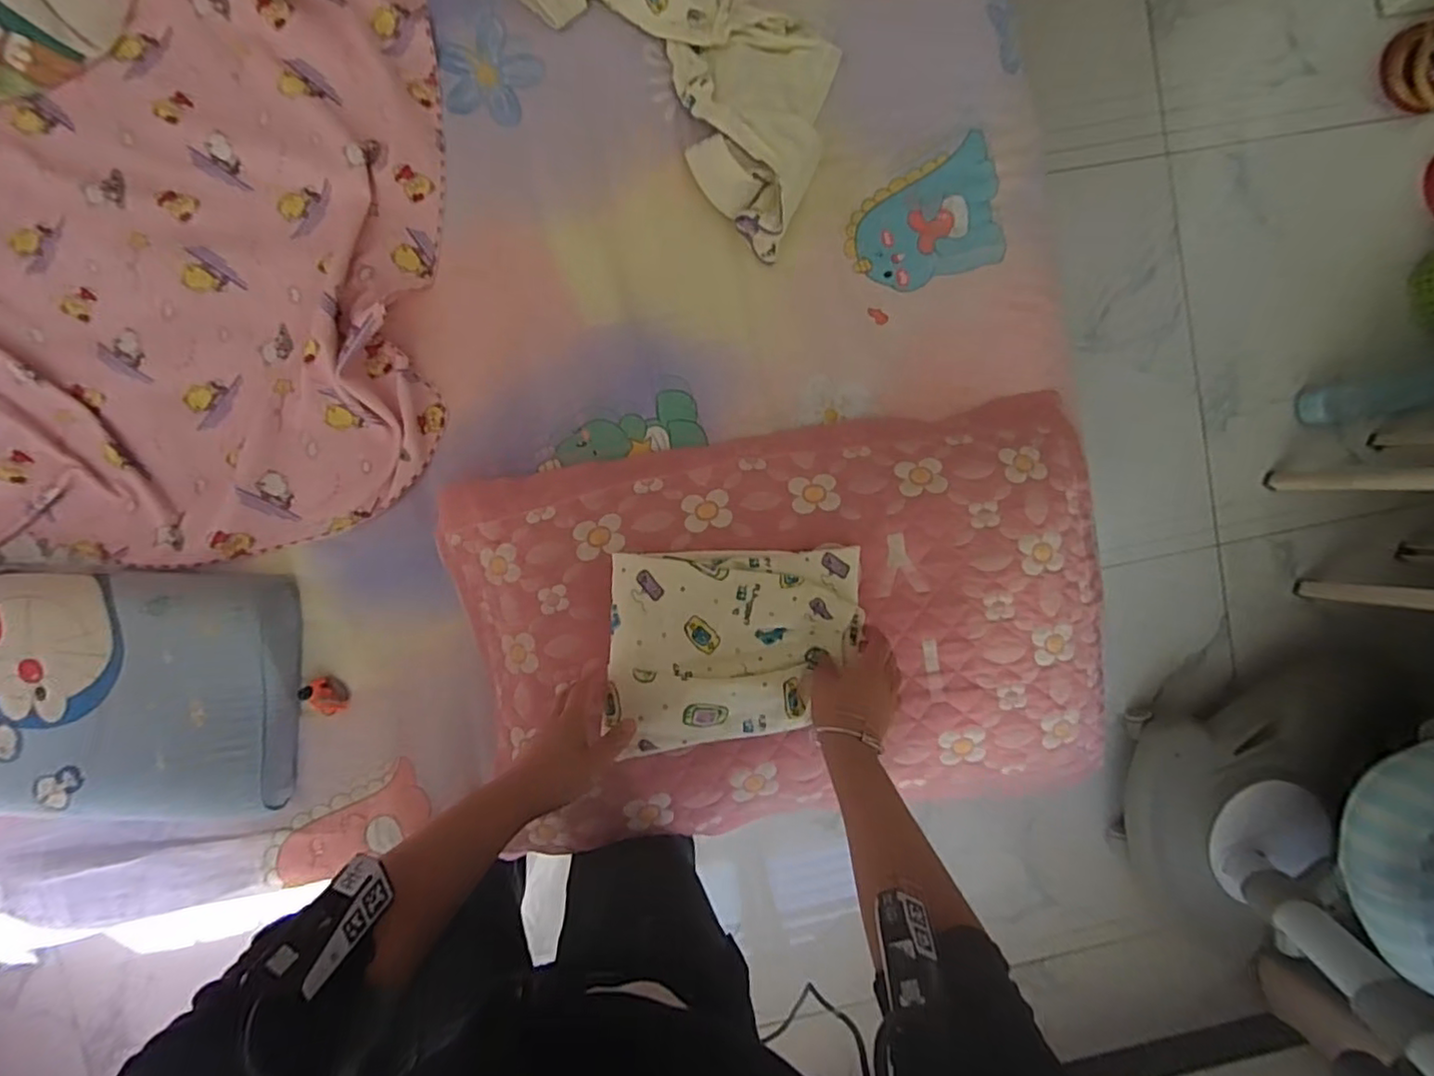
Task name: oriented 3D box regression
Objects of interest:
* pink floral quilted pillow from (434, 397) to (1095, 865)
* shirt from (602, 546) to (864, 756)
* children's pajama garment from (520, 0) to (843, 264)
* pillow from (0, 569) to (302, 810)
[{"bbox_3d":[0.085,0.104,0.708,0.690,0.095,0.416,-10,94,-4],"label":"pink floral quilted pillow"},{"bbox_3d":[0.020,0.104,0.642,0.257,0.044,0.188,-4,79,-6],"label":"shirt"},{"bbox_3d":[-0.070,-0.609,0.688,0.224,0.064,0.589,-45,98,-2],"label":"children's pajama garment"},{"bbox_3d":[-0.676,0.167,0.692,0.400,0.059,0.271,5,93,-5],"label":"pillow"}]

